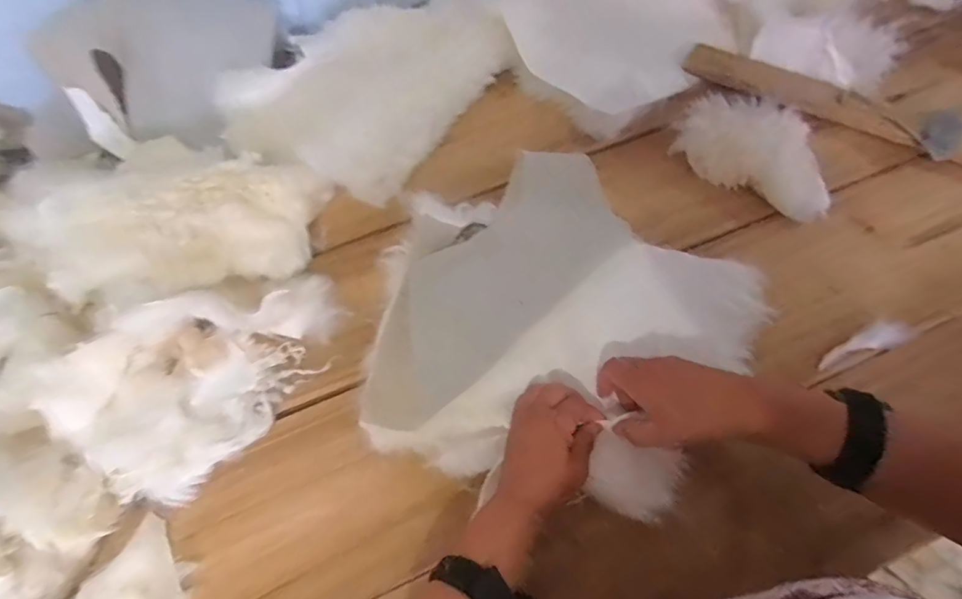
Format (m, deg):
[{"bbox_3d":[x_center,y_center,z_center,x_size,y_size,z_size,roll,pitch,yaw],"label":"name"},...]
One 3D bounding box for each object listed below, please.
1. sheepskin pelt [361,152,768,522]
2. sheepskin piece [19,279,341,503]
[{"bbox_3d":[0.092,0.003,0.496,0.388,0.029,0.389,5,67,4],"label":"sheepskin pelt"},{"bbox_3d":[-0.280,0.058,0.461,0.167,0.083,0.274,40,73,17],"label":"sheepskin piece"}]

